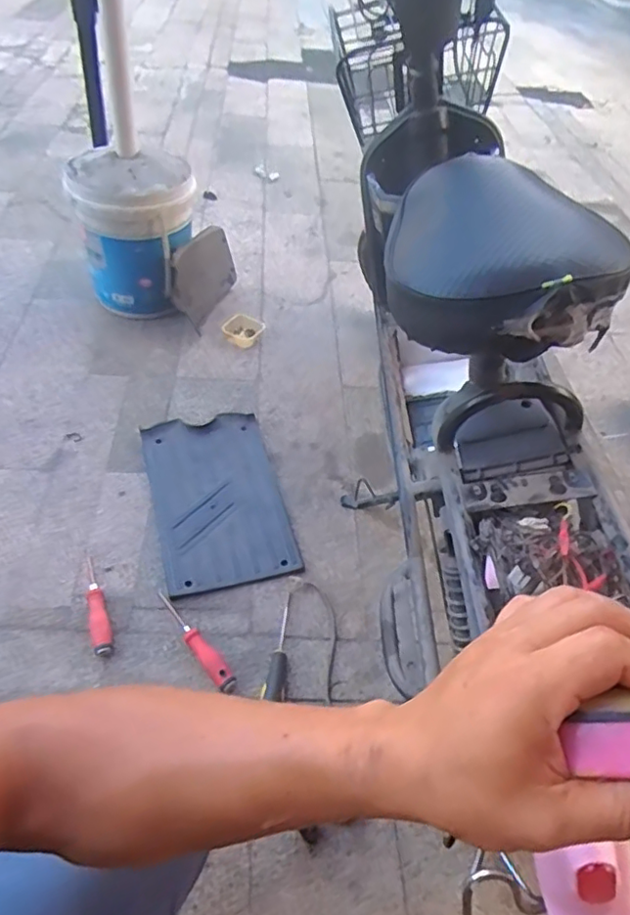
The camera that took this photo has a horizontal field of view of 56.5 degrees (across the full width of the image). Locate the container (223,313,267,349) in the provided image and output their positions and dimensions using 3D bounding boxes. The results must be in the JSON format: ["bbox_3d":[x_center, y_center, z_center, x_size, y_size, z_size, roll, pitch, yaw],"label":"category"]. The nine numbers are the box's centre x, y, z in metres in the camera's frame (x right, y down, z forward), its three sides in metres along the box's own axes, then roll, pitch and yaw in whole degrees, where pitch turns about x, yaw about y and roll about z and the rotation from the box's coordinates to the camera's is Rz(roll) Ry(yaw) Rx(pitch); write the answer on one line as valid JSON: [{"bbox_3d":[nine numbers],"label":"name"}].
[{"bbox_3d":[-0.187,-0.329,1.513,0.104,0.037,0.088,14,48,5],"label":"container"}]

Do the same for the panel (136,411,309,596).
[{"bbox_3d":[-0.193,0.076,1.163,0.245,0.014,0.399,-9,55,-18],"label":"panel"}]

